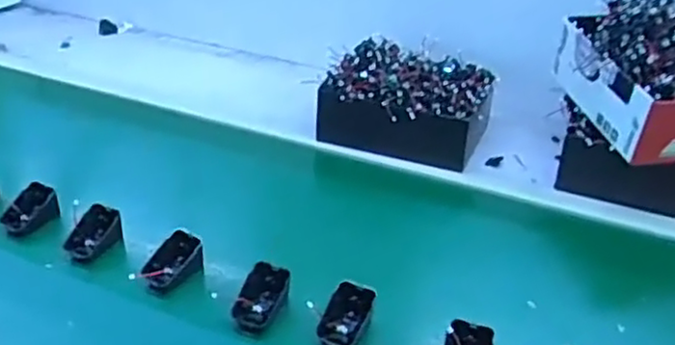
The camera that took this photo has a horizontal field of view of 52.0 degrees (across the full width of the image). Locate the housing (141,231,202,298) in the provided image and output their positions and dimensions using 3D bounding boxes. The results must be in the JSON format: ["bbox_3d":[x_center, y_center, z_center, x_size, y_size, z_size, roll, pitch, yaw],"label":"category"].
[{"bbox_3d":[-0.184,0.100,0.767,0.049,0.045,0.064,28,39,37],"label":"housing"}]

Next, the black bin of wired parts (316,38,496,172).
[{"bbox_3d":[0.104,-0.111,1.043,0.240,0.121,0.177,11,32,14],"label":"black bin of wired parts"}]

